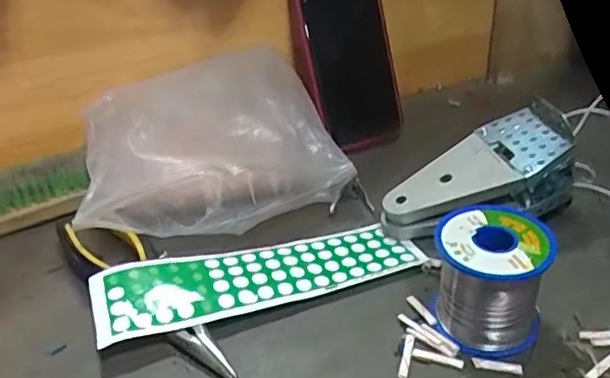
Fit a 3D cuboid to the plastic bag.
[{"bbox_3d":[-0.080,-0.032,0.493,0.200,0.091,0.135,-14,34,-16],"label":"plastic bag"}]

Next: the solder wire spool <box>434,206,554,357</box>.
[{"bbox_3d":[0.110,0.054,0.369,0.062,0.065,0.058,-3,33,2],"label":"solder wire spool"}]

